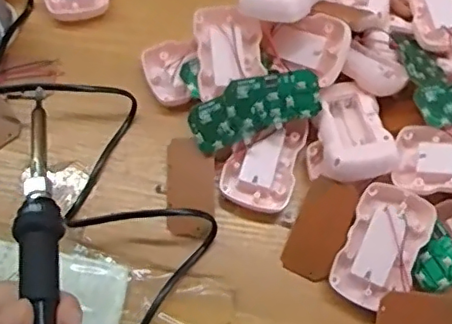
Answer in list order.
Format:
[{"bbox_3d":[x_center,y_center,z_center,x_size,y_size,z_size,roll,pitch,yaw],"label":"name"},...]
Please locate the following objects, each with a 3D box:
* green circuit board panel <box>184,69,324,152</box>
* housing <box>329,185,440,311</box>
[{"bbox_3d":[0.022,-0.042,0.443,0.100,0.007,0.043,-18,98,-4],"label":"green circuit board panel"},{"bbox_3d":[0.113,0.061,0.421,0.053,0.021,0.086,25,67,7],"label":"housing"}]

